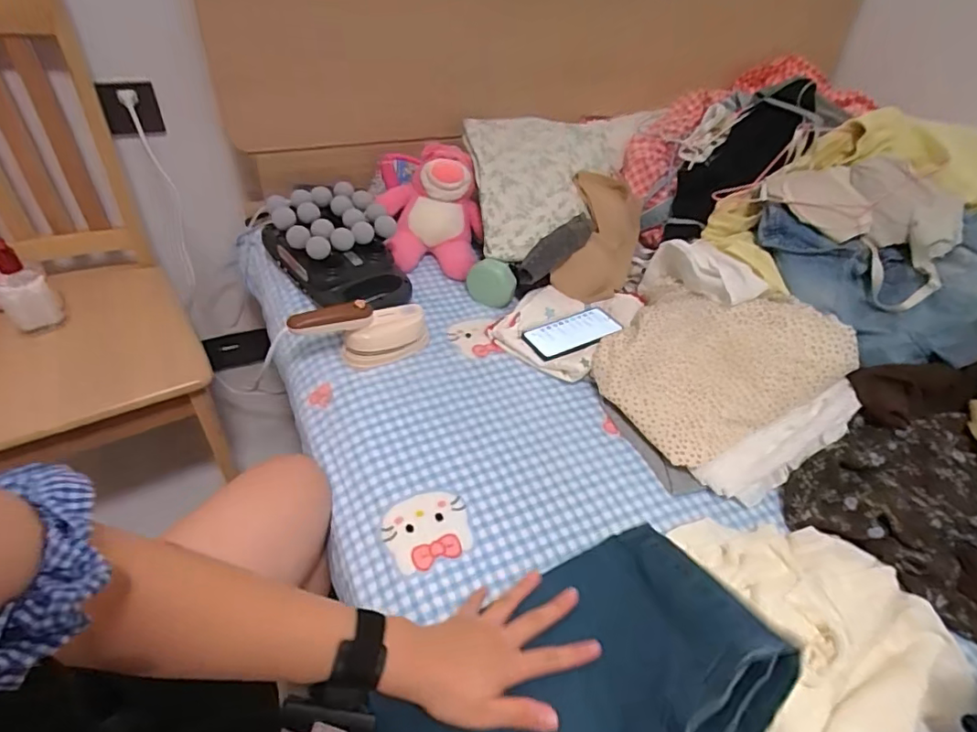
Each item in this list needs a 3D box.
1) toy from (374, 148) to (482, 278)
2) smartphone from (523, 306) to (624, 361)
[{"bbox_3d":[-0.101,-0.280,0.962,0.166,0.158,0.183,4,46,-4],"label":"toy"},{"bbox_3d":[0.142,-0.054,0.873,0.159,0.012,0.077,-19,51,-24],"label":"smartphone"}]

